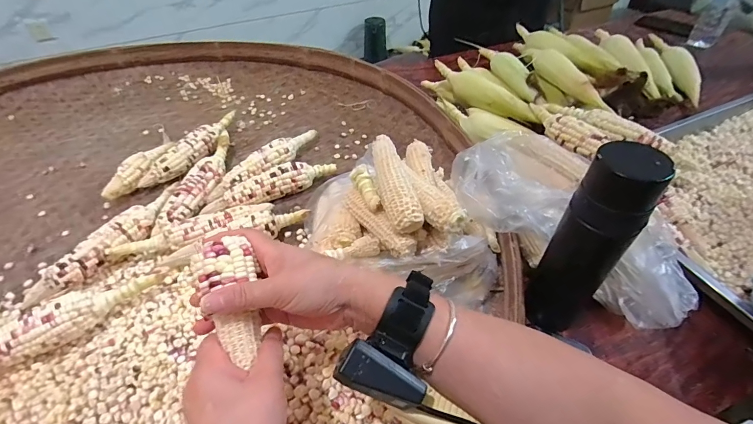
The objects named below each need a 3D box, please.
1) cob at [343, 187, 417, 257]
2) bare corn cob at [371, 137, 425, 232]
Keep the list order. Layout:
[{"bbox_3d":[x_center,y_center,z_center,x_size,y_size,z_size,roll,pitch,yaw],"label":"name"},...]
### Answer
[{"bbox_3d":[0.001,0.010,0.423,0.025,0.028,0.108,-31,52,-25],"label":"cob"},{"bbox_3d":[0.019,-0.037,0.429,0.039,0.029,0.139,-10,46,-7],"label":"bare corn cob"}]

